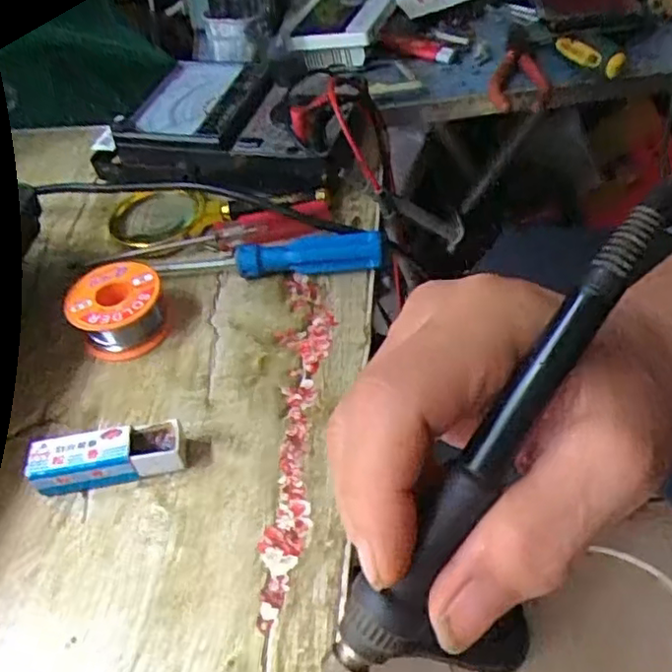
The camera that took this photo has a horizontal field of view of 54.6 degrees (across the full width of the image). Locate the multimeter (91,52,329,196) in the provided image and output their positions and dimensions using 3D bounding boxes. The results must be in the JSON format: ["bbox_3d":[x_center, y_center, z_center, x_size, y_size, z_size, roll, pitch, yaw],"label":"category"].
[{"bbox_3d":[-0.088,-0.162,0.492,0.182,0.042,0.119,5,48,10],"label":"multimeter"}]

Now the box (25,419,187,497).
[{"bbox_3d":[-0.111,0.059,0.320,0.073,0.019,0.021,-9,47,-3],"label":"box"}]

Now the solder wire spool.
[{"bbox_3d":[-0.127,-0.015,0.381,0.051,0.030,0.050,-2,47,3],"label":"solder wire spool"}]

